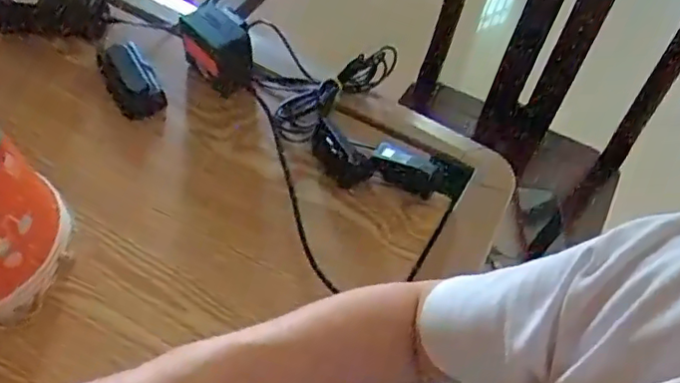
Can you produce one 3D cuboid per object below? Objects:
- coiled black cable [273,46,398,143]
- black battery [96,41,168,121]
[{"bbox_3d":[-0.006,-0.117,0.687,0.054,0.029,0.178,36,60,19],"label":"coiled black cable"},{"bbox_3d":[-0.241,-0.129,0.685,0.054,0.031,0.098,-33,63,-24],"label":"black battery"}]

